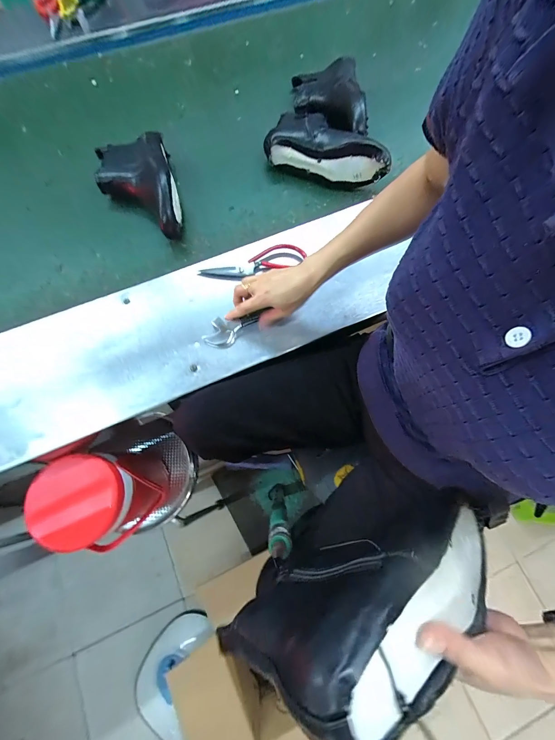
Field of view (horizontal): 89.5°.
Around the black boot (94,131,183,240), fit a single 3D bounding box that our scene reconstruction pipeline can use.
[{"bbox_3d":[-0.286,-0.374,0.570,0.150,0.080,0.246,-17,74,-5],"label":"black boot"}]

